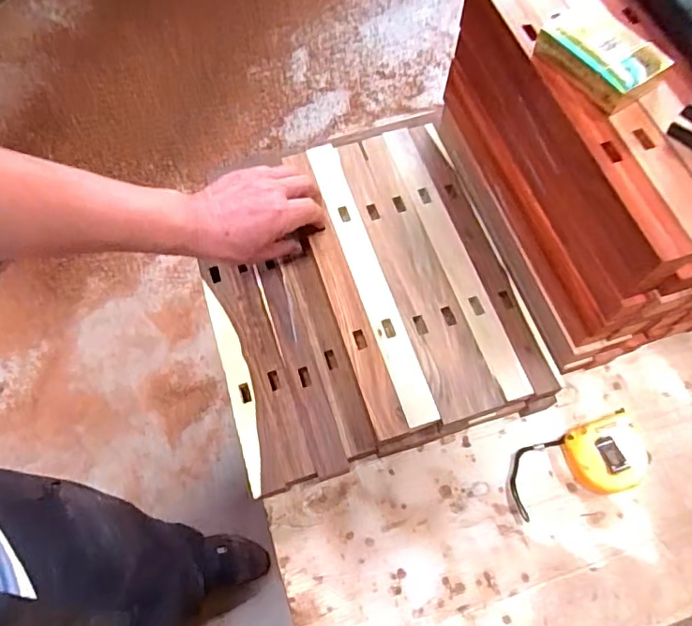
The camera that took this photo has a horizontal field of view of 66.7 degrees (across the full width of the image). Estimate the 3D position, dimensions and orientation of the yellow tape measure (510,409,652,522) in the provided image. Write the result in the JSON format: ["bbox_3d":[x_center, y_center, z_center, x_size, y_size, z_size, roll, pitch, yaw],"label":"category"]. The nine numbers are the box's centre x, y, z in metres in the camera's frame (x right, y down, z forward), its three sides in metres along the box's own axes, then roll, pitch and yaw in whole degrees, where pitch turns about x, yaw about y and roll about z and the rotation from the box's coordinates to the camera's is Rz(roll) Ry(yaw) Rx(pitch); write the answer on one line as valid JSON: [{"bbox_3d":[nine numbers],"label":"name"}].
[{"bbox_3d":[0.219,0.144,0.494,0.130,0.028,0.064,-18,67,-7],"label":"yellow tape measure"}]

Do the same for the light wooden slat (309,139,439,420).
[{"bbox_3d":[0.018,-0.040,0.523,0.028,0.014,0.316,-17,67,-6],"label":"light wooden slat"}]

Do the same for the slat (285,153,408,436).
[{"bbox_3d":[-0.007,-0.030,0.520,0.029,0.018,0.311,-17,68,-6],"label":"slat"}]

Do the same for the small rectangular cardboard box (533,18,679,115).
[{"bbox_3d":[0.200,-0.209,0.419,0.060,0.023,0.095,-37,72,-15],"label":"small rectangular cardboard box"}]

